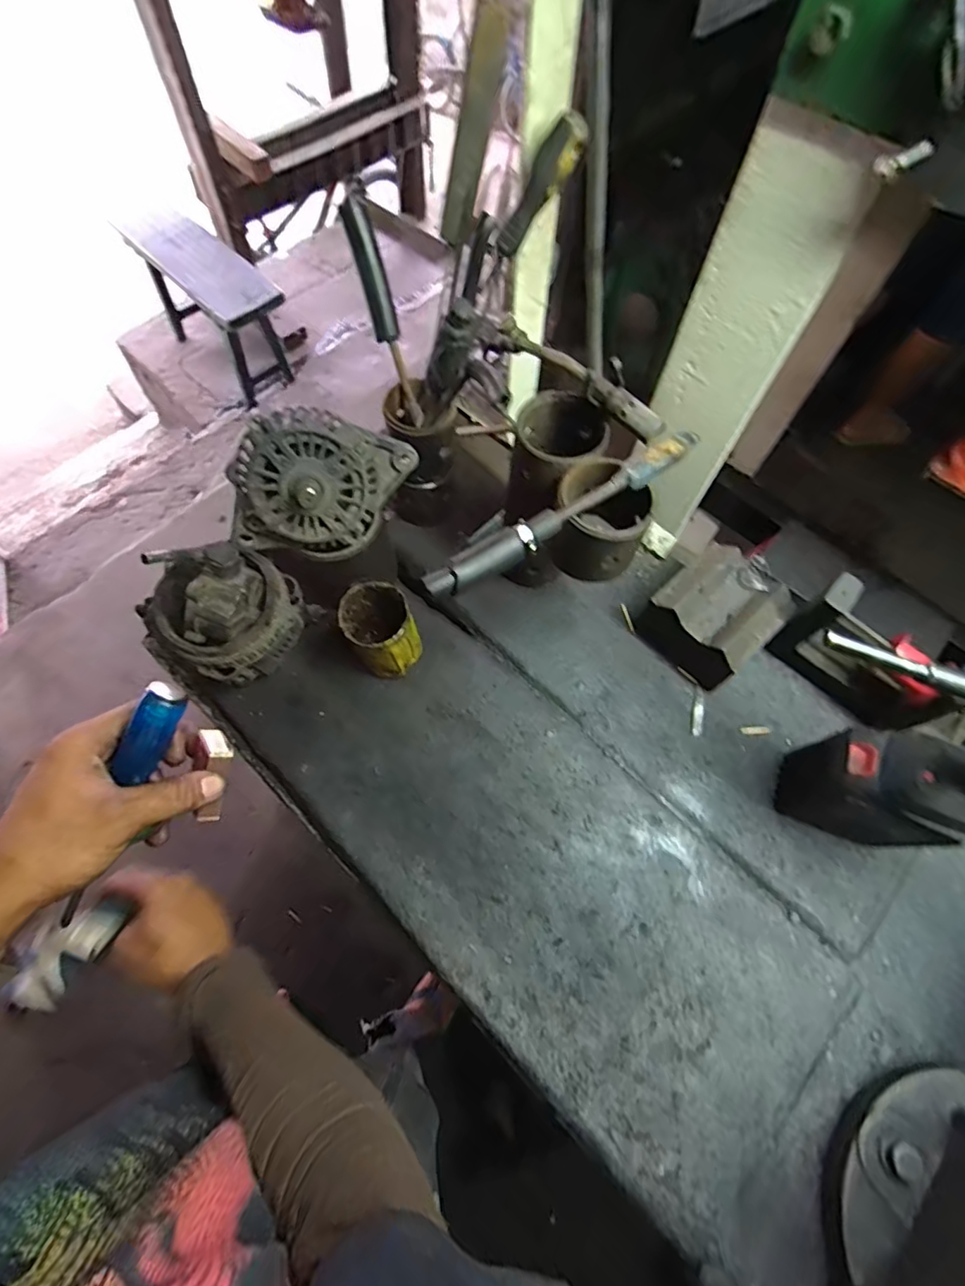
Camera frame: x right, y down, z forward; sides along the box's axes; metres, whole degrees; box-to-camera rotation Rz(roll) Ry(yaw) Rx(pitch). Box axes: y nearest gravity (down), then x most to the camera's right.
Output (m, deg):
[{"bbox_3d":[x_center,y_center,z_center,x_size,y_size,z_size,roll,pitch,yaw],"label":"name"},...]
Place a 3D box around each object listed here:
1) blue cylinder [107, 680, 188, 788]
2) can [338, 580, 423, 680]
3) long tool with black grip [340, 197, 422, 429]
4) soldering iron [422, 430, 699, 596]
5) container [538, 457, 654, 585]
[{"bbox_3d":[-0.212,0.058,0.356,0.019,0.020,0.063,24,90,12],"label":"blue cylinder"},{"bbox_3d":[-0.112,-0.008,0.636,0.073,0.120,0.080,0,63,1],"label":"can"},{"bbox_3d":[-0.102,-0.333,0.583,0.026,0.205,0.031,-26,39,-12],"label":"long tool with black grip"},{"bbox_3d":[0.075,-0.113,0.475,0.276,0.023,0.026,-30,70,-15],"label":"soldering iron"},{"bbox_3d":[0.106,-0.109,0.517,0.087,0.071,0.085,24,66,9],"label":"container"}]

